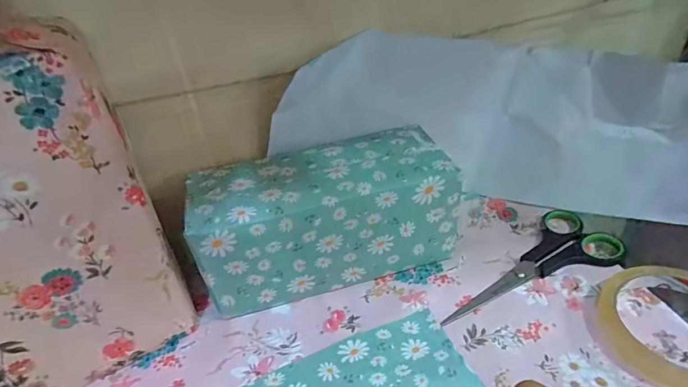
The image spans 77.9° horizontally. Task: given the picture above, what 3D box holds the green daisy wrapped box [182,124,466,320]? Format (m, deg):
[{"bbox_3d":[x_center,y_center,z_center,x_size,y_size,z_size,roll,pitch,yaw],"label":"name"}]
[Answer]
[{"bbox_3d":[-0.014,0.019,0.331,0.188,0.087,0.077,-16,35,-10],"label":"green daisy wrapped box"}]

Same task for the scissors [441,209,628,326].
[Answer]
[{"bbox_3d":[0.136,0.051,0.333,0.154,0.007,0.063,-15,38,-10],"label":"scissors"}]

